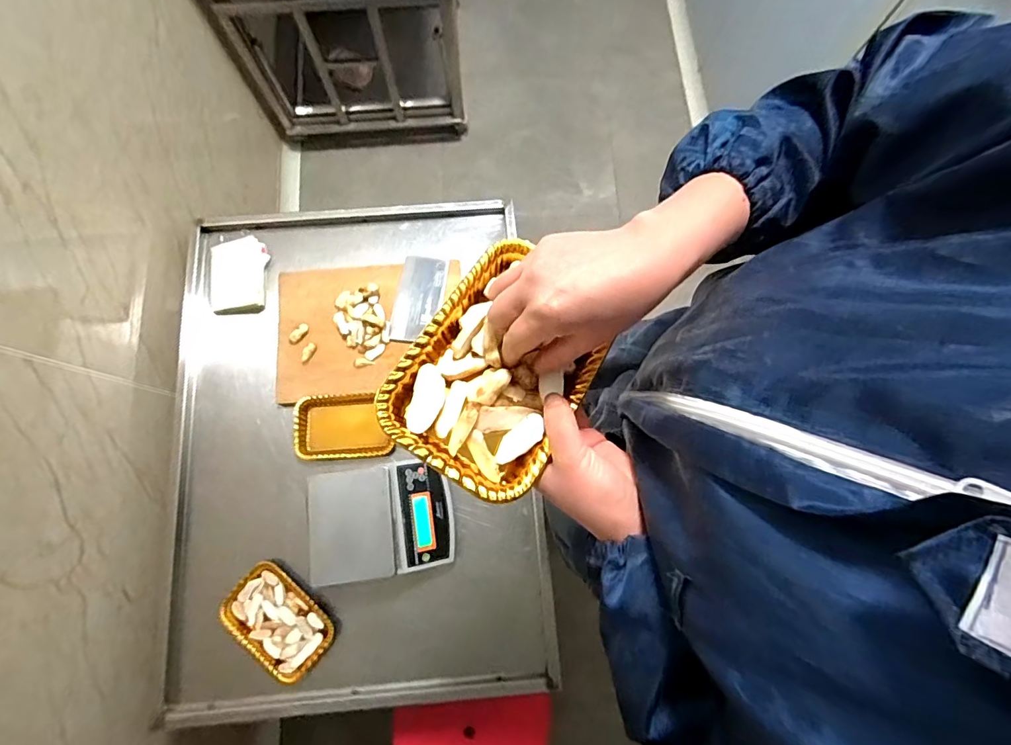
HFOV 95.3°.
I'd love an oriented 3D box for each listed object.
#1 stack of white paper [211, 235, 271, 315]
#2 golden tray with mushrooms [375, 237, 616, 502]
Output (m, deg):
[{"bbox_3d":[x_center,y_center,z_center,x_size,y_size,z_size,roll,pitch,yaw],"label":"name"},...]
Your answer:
[{"bbox_3d":[-0.546,-0.195,0.941,0.118,0.028,0.151,-9,76,-3],"label":"stack of white paper"},{"bbox_3d":[0.001,-0.010,0.337,0.120,0.032,0.173,32,78,7],"label":"golden tray with mushrooms"}]

